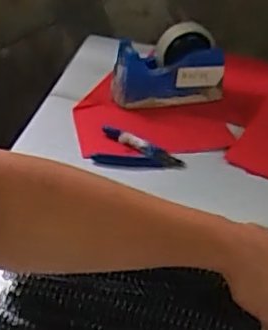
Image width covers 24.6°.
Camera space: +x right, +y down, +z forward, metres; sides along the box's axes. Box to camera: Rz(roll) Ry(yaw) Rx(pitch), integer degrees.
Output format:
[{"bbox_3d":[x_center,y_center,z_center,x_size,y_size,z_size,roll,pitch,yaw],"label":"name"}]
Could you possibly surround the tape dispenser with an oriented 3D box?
[{"bbox_3d":[0.049,-0.145,0.899,0.158,0.106,0.059,-8,38,-18],"label":"tape dispenser"}]

